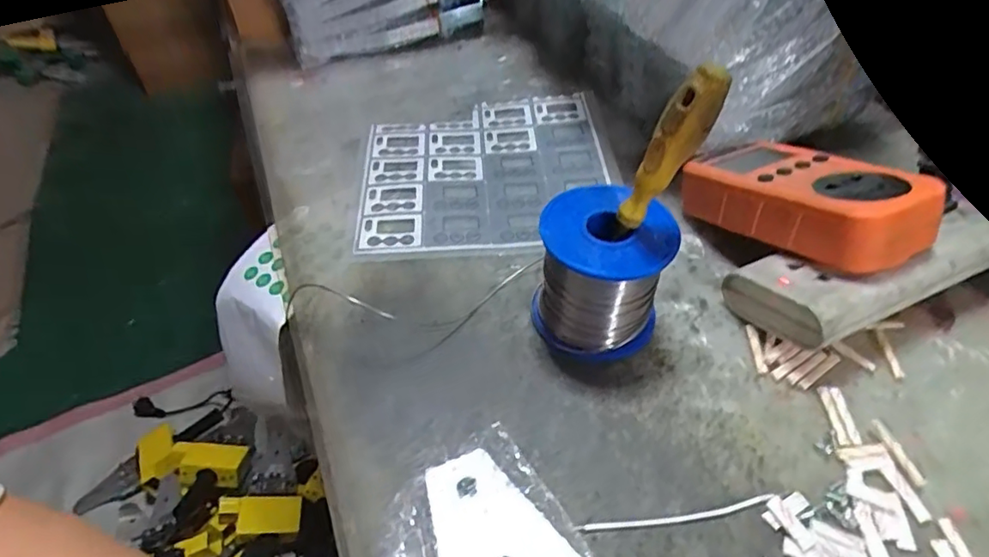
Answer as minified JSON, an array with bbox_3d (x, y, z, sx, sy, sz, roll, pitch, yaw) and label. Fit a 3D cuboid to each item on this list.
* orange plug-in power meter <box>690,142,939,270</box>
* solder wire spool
[{"bbox_3d":[0.172,-0.046,0.326,0.068,0.040,0.129,-23,34,-19],"label":"orange plug-in power meter"},{"bbox_3d":[0.054,-0.004,0.295,0.066,0.070,0.062,-1,46,1],"label":"solder wire spool"}]

